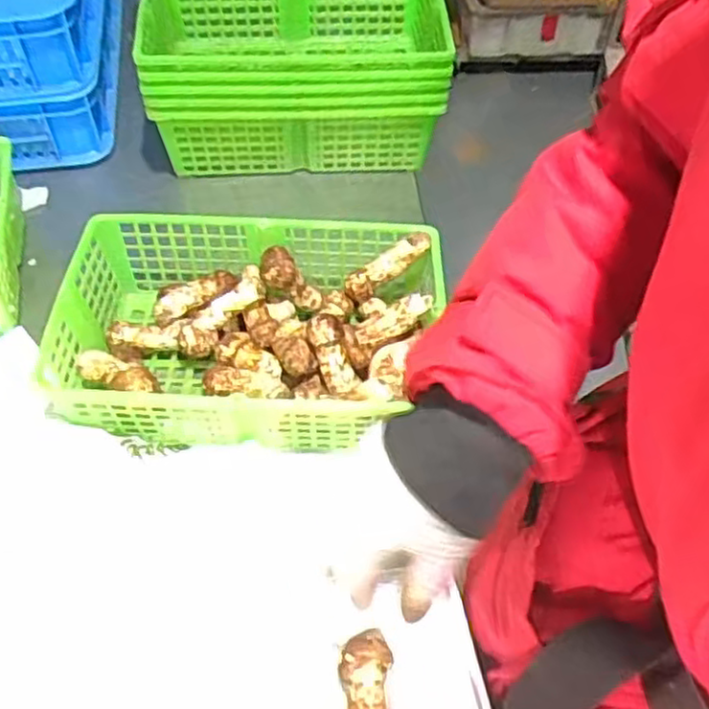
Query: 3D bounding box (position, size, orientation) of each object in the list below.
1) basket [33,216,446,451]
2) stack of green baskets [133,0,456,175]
[{"bbox_3d":[-0.101,-0.020,0.682,0.337,0.110,0.204,5,54,1],"label":"basket"},{"bbox_3d":[-0.077,-0.353,0.876,0.342,0.152,0.241,-1,54,-3],"label":"stack of green baskets"}]

